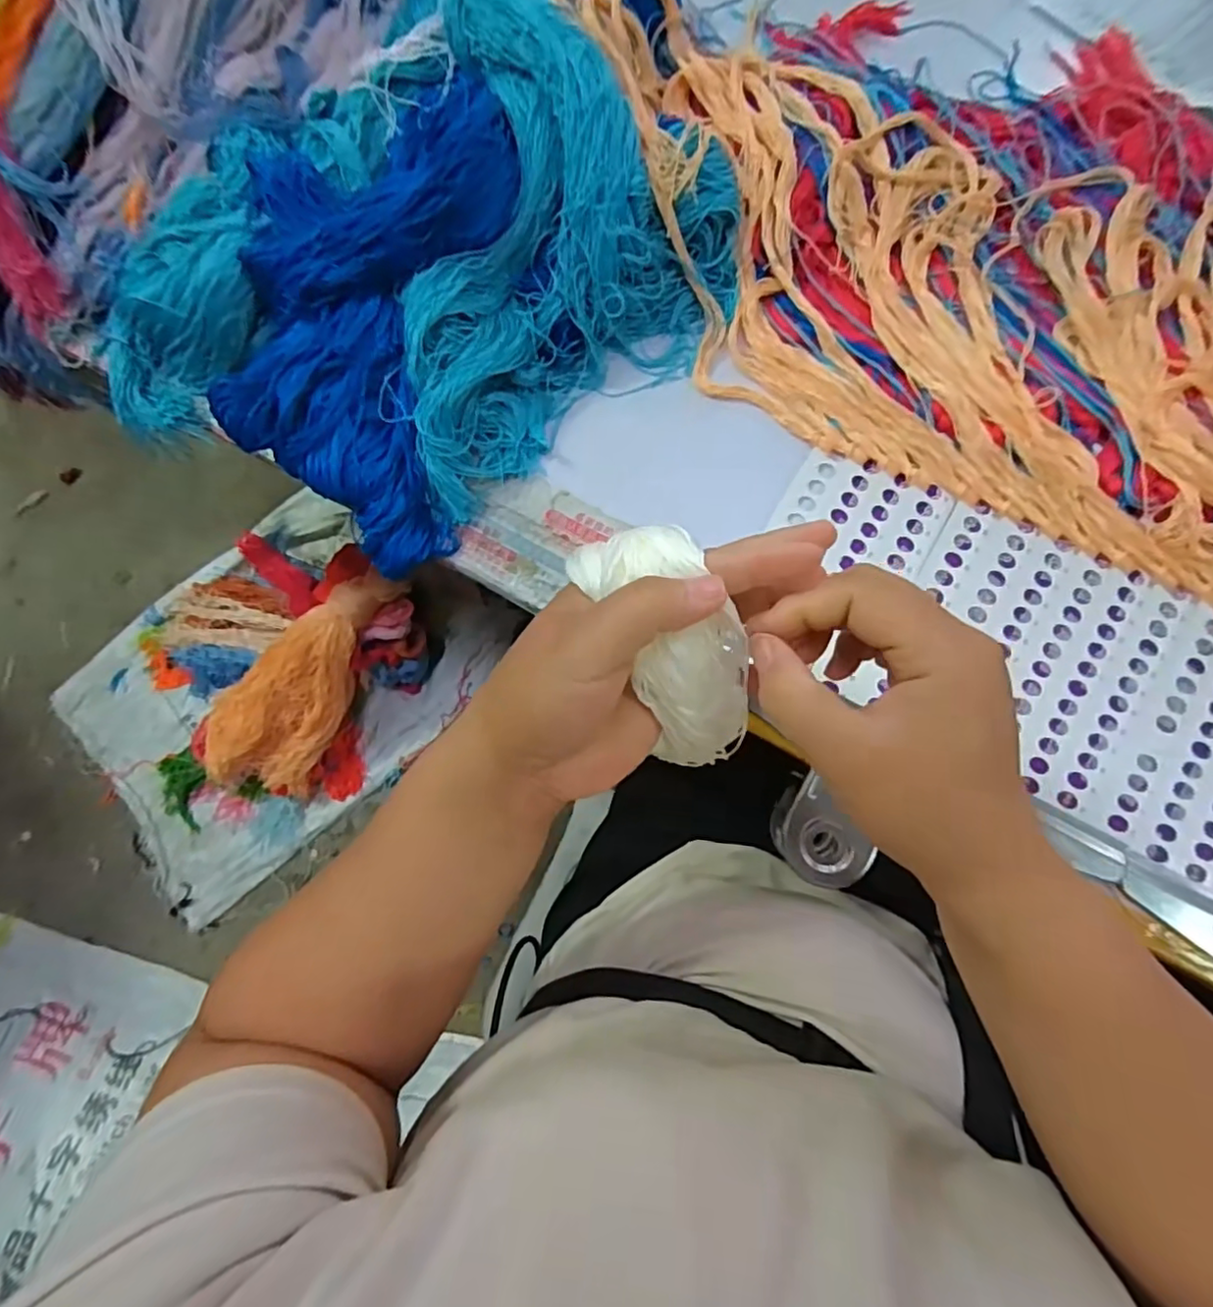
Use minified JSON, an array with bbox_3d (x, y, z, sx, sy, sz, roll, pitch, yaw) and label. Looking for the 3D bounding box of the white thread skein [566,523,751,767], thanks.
[{"bbox_3d":[0.029,0.000,0.250,0.047,0.036,0.107,-25,112,0],"label":"white thread skein"}]

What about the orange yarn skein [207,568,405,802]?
[{"bbox_3d":[-0.463,0.047,0.946,0.186,0.107,0.438,45,109,9],"label":"orange yarn skein"}]

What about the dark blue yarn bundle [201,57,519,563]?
[{"bbox_3d":[-0.169,-0.221,0.401,0.183,0.099,0.296,13,82,7],"label":"dark blue yarn bundle"}]

